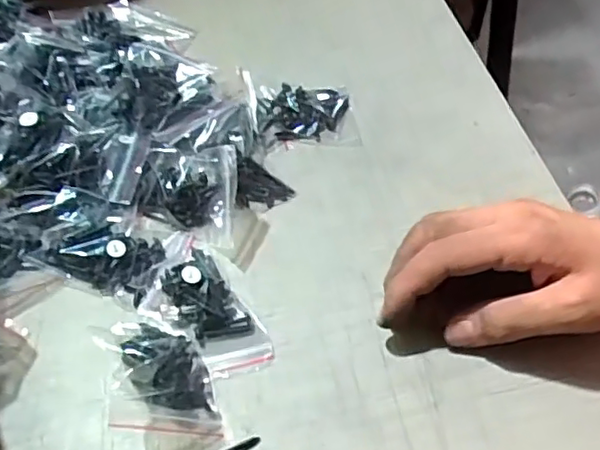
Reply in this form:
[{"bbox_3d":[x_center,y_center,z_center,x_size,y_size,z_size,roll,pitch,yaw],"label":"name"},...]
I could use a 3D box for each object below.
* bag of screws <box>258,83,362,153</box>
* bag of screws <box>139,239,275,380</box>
[{"bbox_3d":[0.005,-0.080,0.448,0.068,0.020,0.056,-4,53,-5],"label":"bag of screws"},{"bbox_3d":[-0.056,0.044,0.346,0.047,0.024,0.088,-28,59,-21],"label":"bag of screws"}]

